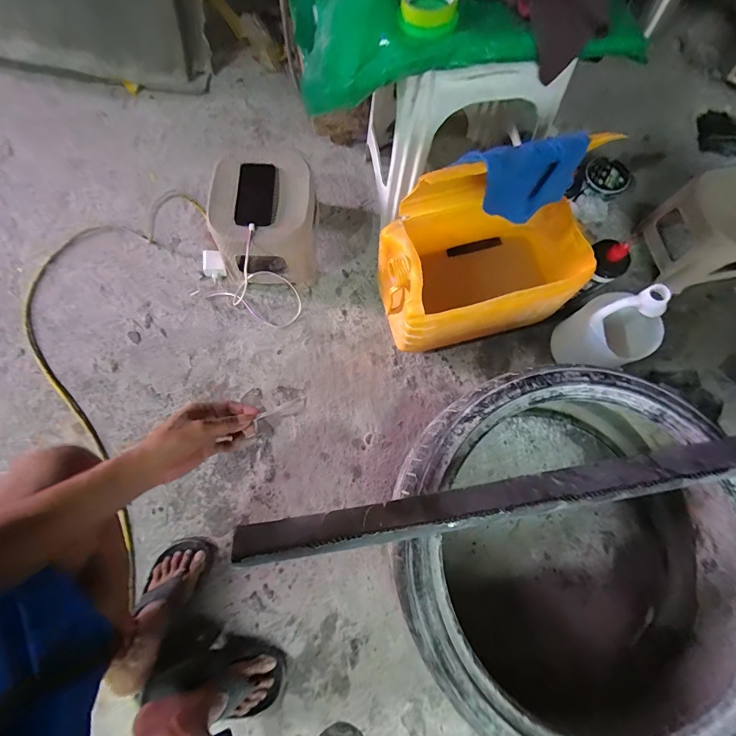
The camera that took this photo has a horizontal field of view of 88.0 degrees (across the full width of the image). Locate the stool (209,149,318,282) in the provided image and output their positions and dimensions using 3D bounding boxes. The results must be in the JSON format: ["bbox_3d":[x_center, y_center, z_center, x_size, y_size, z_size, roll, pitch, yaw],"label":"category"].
[{"bbox_3d":[-0.243,-0.358,0.944,0.237,0.192,0.256,0,75,-1],"label":"stool"}]

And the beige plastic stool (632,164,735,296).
[{"bbox_3d":[0.857,-0.333,0.922,0.254,0.216,0.215,-9,75,-3],"label":"beige plastic stool"}]

